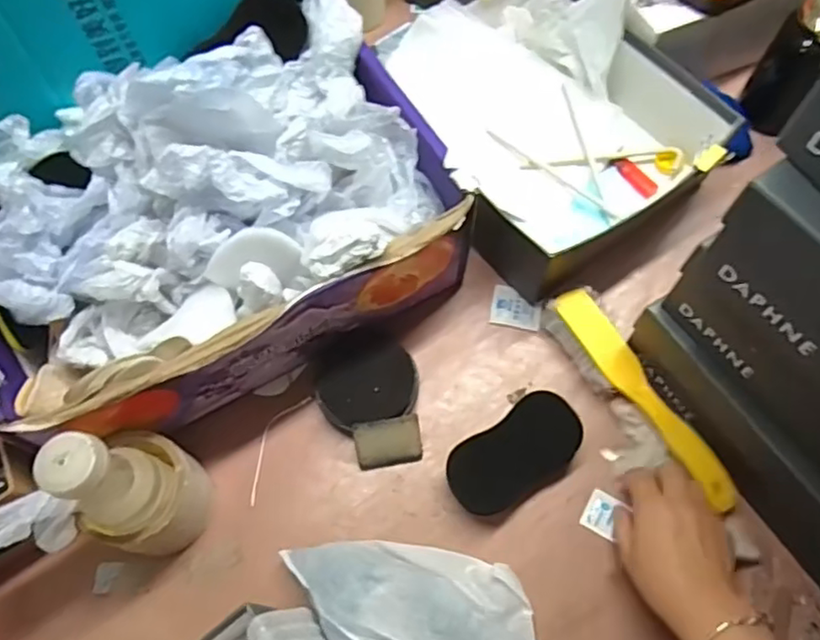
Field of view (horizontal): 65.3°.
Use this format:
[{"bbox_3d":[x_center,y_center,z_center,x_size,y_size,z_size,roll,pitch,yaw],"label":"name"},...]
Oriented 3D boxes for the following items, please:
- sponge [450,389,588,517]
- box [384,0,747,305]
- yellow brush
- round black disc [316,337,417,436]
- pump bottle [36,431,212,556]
[{"bbox_3d":[0.094,0.118,0.560,0.123,0.035,0.066,-34,69,-14],"label":"sponge"},{"bbox_3d":[0.140,-0.212,0.679,0.258,0.107,0.321,-32,69,-13],"label":"box"},{"bbox_3d":[0.207,0.066,0.578,0.049,0.030,0.225,-31,66,-13],"label":"yellow brush"},{"bbox_3d":[-0.041,0.060,0.591,0.092,0.036,0.084,-14,66,-5],"label":"round black disc"},{"bbox_3d":[-0.205,0.126,0.479,0.069,0.183,0.082,9,66,5],"label":"pump bottle"}]

